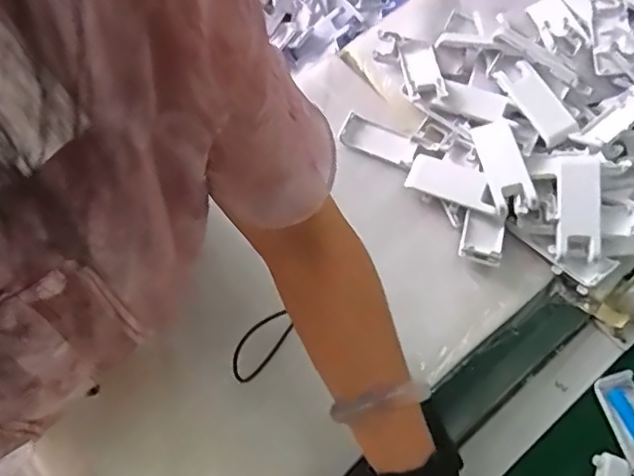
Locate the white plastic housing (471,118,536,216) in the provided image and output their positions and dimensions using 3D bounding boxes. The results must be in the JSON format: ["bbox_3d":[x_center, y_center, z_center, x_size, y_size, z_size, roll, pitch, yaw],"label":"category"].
[{"bbox_3d":[0.185,-0.072,0.570,0.038,0.018,0.102,-13,58,10],"label":"white plastic housing"}]

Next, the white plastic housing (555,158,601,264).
[{"bbox_3d":[0.248,-0.028,0.539,0.039,0.017,0.098,6,82,2],"label":"white plastic housing"}]

